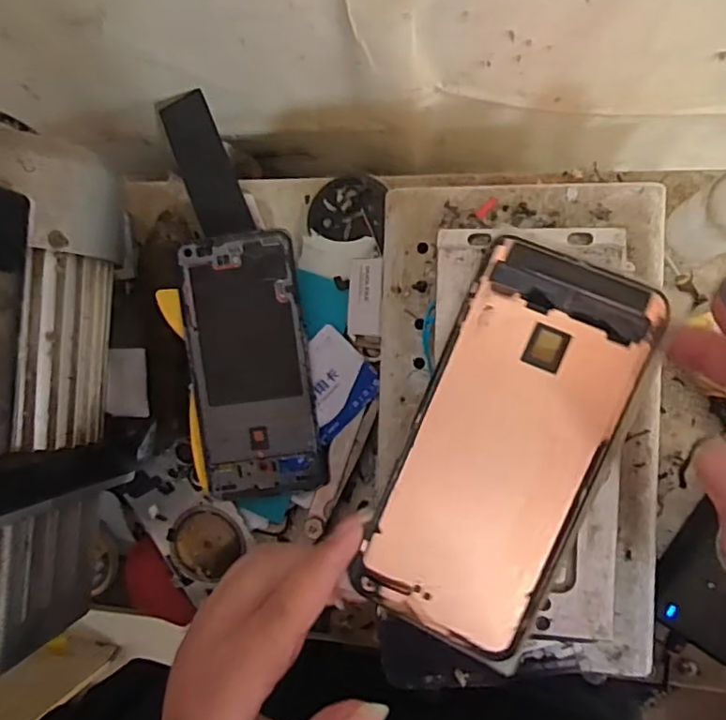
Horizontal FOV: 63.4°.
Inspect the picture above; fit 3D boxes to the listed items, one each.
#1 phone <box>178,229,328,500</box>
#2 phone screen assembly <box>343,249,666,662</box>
[{"bbox_3d":[-0.070,0.004,0.366,0.073,0.007,0.163,-8,94,3],"label":"phone"},{"bbox_3d":[0.058,0.036,0.240,0.075,0.005,0.160,22,94,8],"label":"phone screen assembly"}]

